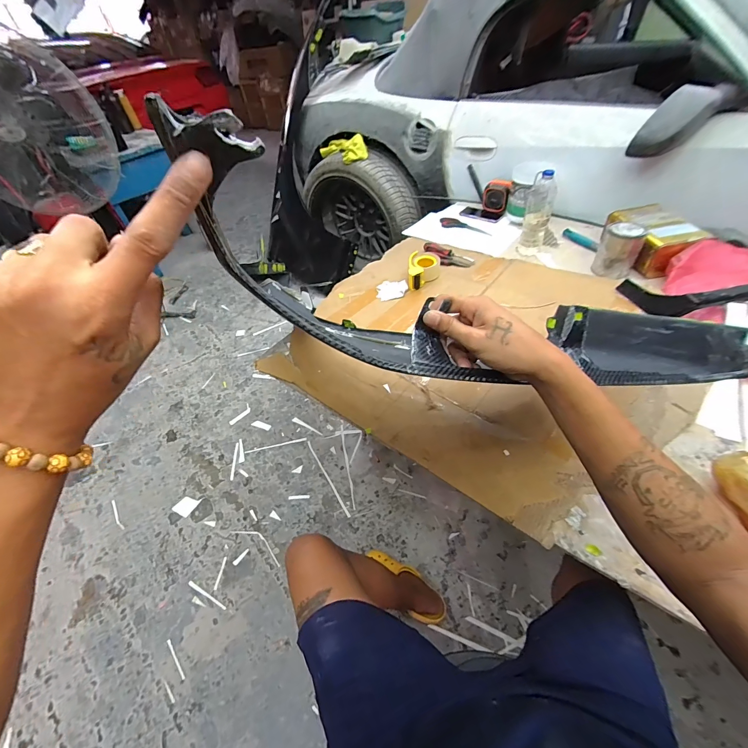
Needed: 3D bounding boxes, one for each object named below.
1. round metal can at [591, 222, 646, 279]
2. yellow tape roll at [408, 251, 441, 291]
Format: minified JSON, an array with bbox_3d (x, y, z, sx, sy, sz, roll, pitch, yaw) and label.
[{"bbox_3d":[0.726,-0.364,1.028,0.105,0.136,0.086,22,55,25],"label":"round metal can"},{"bbox_3d":[0.162,-0.335,1.104,0.101,0.050,0.146,1,49,9],"label":"yellow tape roll"}]

